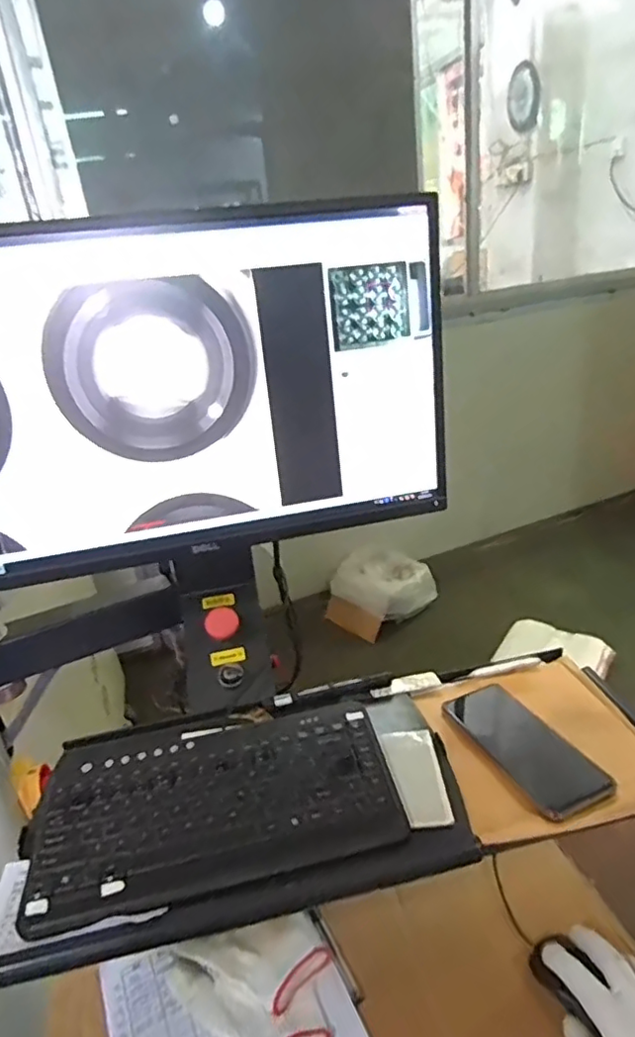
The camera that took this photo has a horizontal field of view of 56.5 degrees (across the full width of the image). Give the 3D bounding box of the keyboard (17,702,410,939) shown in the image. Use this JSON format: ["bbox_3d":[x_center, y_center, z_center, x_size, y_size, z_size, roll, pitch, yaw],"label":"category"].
[{"bbox_3d":[-0.096,0.253,0.559,0.320,0.023,0.205,-11,25,-9],"label":"keyboard"}]

